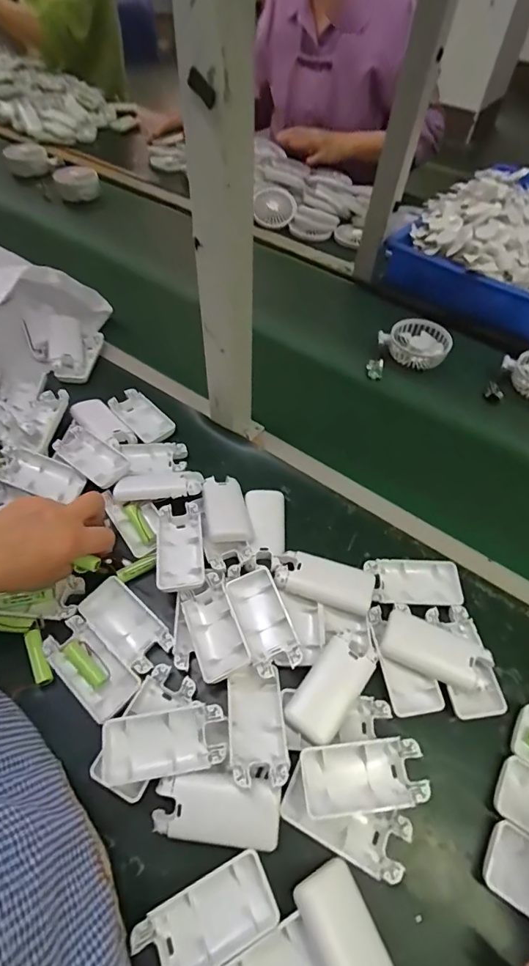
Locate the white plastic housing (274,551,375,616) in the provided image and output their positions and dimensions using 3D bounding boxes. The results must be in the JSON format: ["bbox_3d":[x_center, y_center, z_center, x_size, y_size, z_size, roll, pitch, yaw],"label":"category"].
[{"bbox_3d":[0.060,0.098,0.439,0.095,0.018,0.044,14,56,7],"label":"white plastic housing"}]

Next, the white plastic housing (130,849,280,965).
[{"bbox_3d":[-0.040,0.304,0.306,0.094,0.013,0.045,-22,59,-16],"label":"white plastic housing"}]

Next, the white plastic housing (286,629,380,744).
[{"bbox_3d":[0.058,0.175,0.382,0.043,0.018,0.088,34,61,19],"label":"white plastic housing"}]

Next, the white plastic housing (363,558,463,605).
[{"bbox_3d":[0.152,0.102,0.452,0.095,0.013,0.047,2,56,-1],"label":"white plastic housing"}]

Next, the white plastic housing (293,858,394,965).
[{"bbox_3d":[0.059,0.314,0.295,0.043,0.019,0.091,-21,59,-16],"label":"white plastic housing"}]

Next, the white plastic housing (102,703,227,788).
[{"bbox_3d":[-0.081,0.208,0.352,0.096,0.018,0.046,-7,56,-7],"label":"white plastic housing"}]

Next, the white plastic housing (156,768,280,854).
[{"bbox_3d":[-0.036,0.247,0.335,0.095,0.010,0.047,3,78,2],"label":"white plastic housing"}]

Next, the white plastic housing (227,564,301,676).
[{"bbox_3d":[-0.001,0.127,0.411,0.047,0.017,0.094,-15,58,-12],"label":"white plastic housing"}]

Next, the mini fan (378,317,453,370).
[{"bbox_3d":[0.237,-0.215,0.682,0.093,0.029,0.089,1,56,-2],"label":"mini fan"}]

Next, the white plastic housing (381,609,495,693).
[{"bbox_3d":[0.156,0.153,0.404,0.091,0.018,0.045,23,58,13],"label":"white plastic housing"}]

